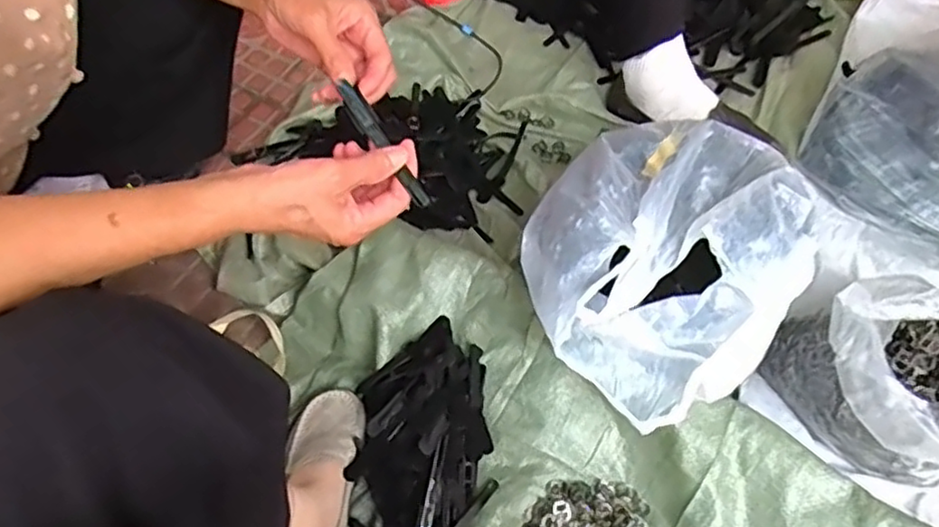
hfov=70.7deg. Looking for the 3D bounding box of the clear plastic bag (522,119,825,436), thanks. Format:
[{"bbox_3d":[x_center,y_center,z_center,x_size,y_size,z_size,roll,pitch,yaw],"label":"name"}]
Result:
[{"bbox_3d":[0.206,-0.010,0.712,0.265,0.147,0.316,30,63,21],"label":"clear plastic bag"}]

